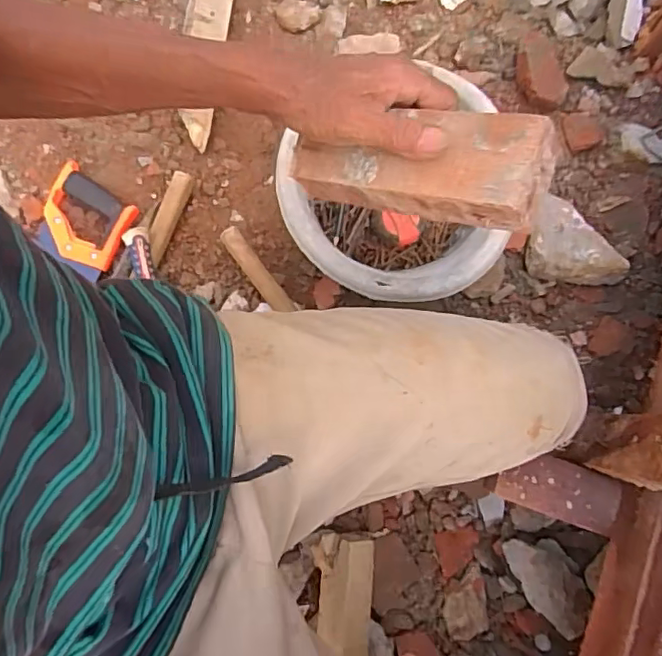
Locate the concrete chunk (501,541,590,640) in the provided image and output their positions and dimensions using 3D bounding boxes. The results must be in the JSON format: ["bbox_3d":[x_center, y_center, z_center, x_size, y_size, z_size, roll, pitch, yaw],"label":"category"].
[{"bbox_3d":[0.269,0.308,0.690,0.068,0.032,0.125,-30,81,-4],"label":"concrete chunk"}]

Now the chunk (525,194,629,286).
[{"bbox_3d":[0.320,-0.117,0.738,0.118,0.035,0.113,9,80,3],"label":"chunk"}]

